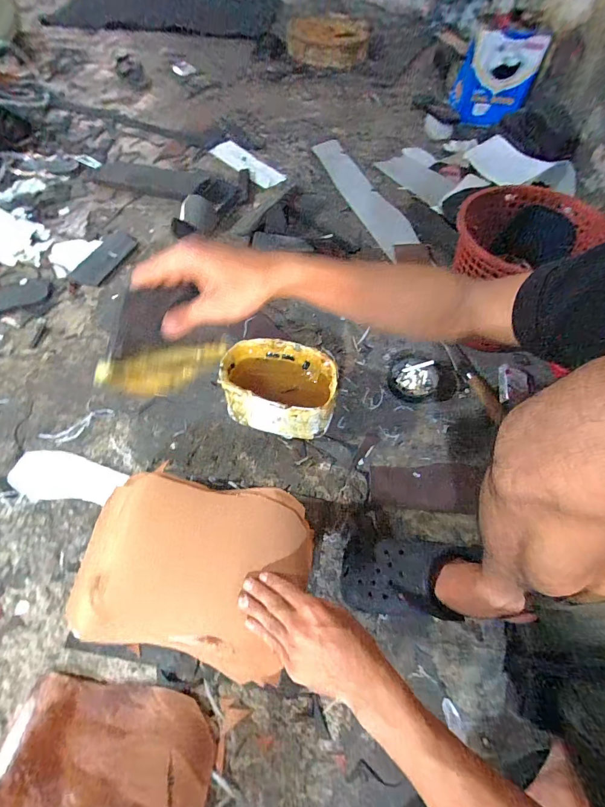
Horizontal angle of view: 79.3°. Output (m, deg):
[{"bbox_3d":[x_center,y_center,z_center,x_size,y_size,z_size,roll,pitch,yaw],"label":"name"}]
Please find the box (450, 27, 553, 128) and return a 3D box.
[{"bbox_3d":[0.628,-1.063,1.184,0.239,0.214,0.105,-7,61,-8],"label":"box"}]

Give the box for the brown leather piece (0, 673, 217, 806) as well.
[{"bbox_3d":[-0.252,0.469,0.446,0.266,0.018,0.199,9,56,0],"label":"brown leather piece"}]

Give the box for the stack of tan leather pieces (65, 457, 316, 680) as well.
[{"bbox_3d":[-0.132,0.197,0.462,0.270,0.023,0.207,12,60,3],"label":"stack of tan leather pieces"}]

